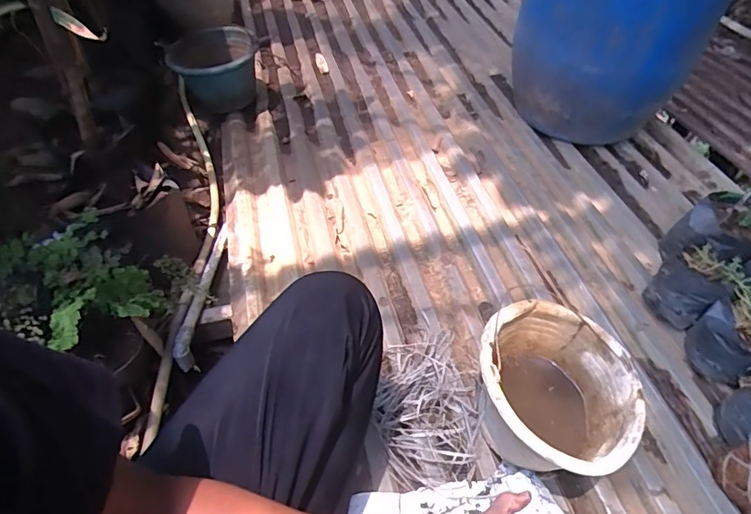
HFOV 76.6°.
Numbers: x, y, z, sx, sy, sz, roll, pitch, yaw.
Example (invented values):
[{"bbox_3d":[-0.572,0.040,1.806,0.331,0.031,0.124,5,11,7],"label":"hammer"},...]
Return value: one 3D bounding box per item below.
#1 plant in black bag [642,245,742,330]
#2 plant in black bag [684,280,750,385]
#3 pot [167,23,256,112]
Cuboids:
[{"bbox_3d":[0.607,0.063,0.929,0.099,0.149,0.106,-1,51,1],"label":"plant in black bag"},{"bbox_3d":[0.645,0.143,0.845,0.126,0.135,0.136,-16,53,-11],"label":"plant in black bag"},{"bbox_3d":[-0.444,-0.511,1.328,0.233,0.172,0.232,-16,53,-11],"label":"pot"}]

